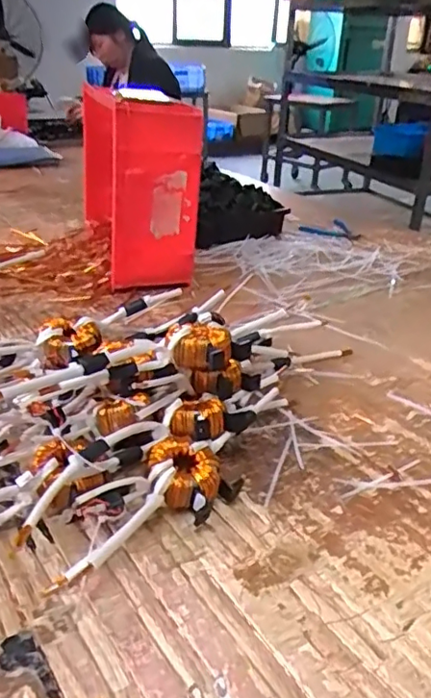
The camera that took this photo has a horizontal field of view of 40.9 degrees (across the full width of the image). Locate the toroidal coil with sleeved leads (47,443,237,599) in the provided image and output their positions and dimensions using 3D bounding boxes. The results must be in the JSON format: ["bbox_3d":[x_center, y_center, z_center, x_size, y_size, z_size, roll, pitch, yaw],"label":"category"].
[{"bbox_3d":[-0.066,0.142,0.512,0.193,0.045,0.076,-24,39,-38],"label":"toroidal coil with sleeved leads"}]

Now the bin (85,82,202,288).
[{"bbox_3d":[-0.148,-0.312,1.078,0.155,0.287,0.361,-9,31,-17],"label":"bin"}]

